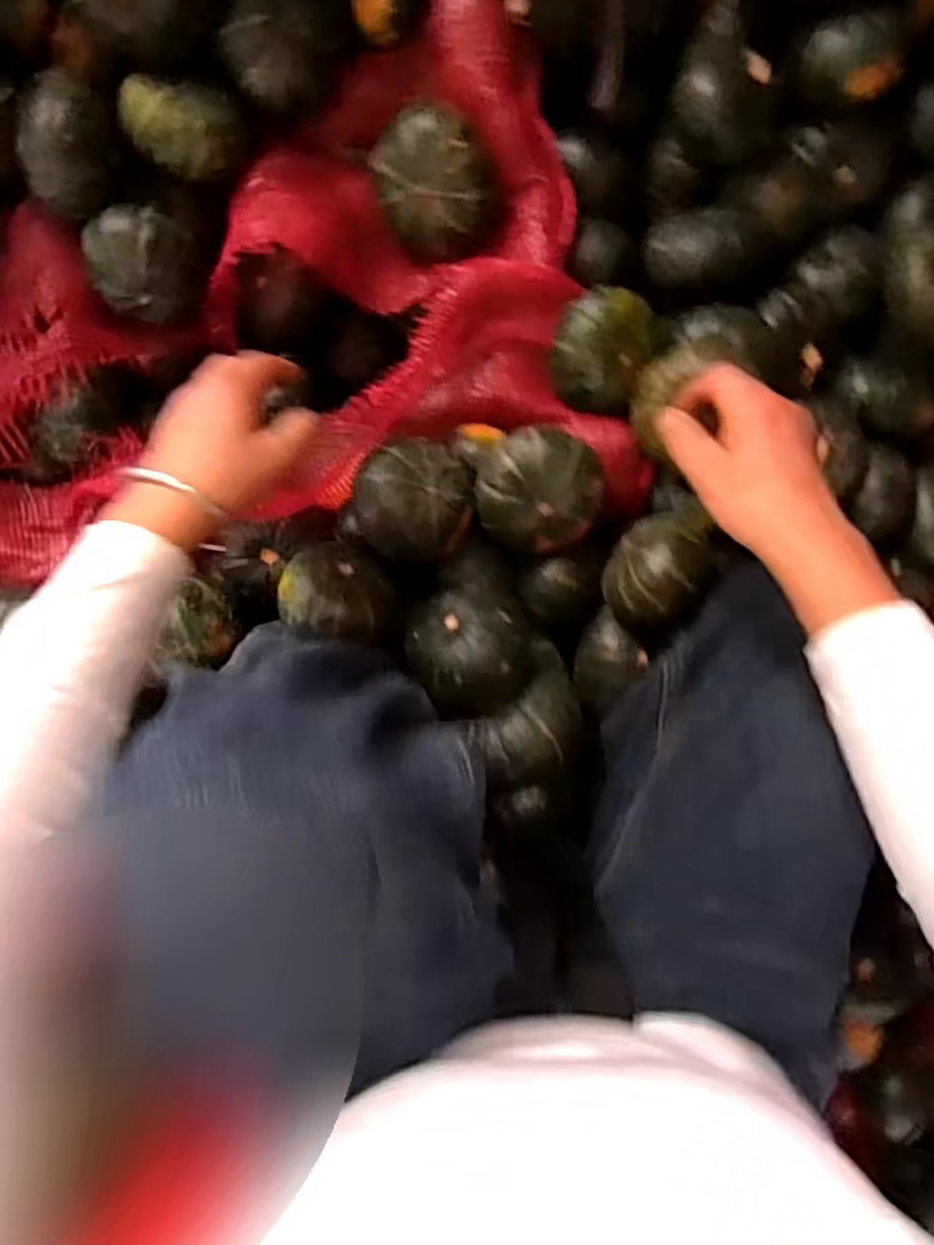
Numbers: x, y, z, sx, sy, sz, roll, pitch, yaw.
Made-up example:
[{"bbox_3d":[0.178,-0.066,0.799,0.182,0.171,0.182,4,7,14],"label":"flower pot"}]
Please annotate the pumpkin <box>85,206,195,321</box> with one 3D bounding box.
[{"bbox_3d":[-0.259,-0.283,0.574,0.059,0.065,0.074,15,99,-1],"label":"pumpkin"}]

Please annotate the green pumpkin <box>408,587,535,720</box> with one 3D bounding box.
[{"bbox_3d":[0.001,0.021,0.554,0.090,0.098,0.090,0,99,1],"label":"green pumpkin"}]

